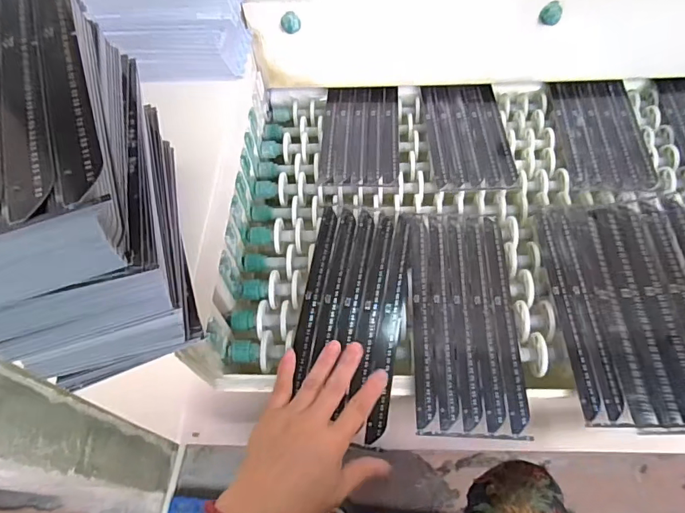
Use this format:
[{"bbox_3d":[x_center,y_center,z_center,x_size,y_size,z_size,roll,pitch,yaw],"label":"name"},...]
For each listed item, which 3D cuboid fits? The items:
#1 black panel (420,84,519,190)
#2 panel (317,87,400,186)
[{"bbox_3d":[0.158,-0.157,0.577,0.096,0.009,0.179,-2,57,2],"label":"black panel"},{"bbox_3d":[0.024,-0.160,0.587,0.096,0.007,0.173,2,57,4],"label":"panel"}]

